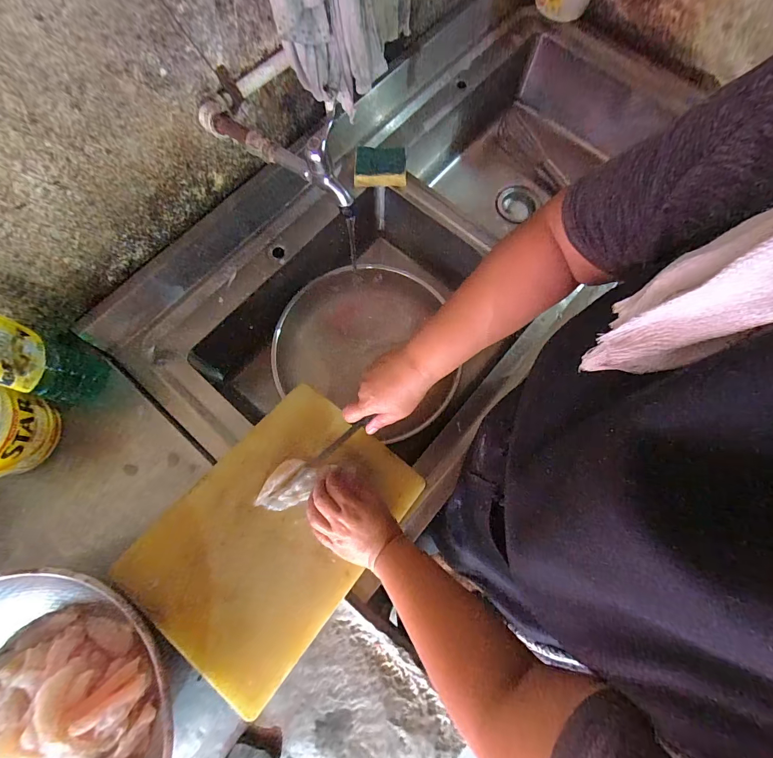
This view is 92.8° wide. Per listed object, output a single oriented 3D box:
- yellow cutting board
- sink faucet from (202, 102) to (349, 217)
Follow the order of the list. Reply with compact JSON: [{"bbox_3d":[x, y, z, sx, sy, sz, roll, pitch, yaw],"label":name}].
[{"bbox_3d":[-0.149,0.203,0.522,0.258,0.022,0.349,39,68,7],"label":"yellow cutting board"},{"bbox_3d":[-0.142,-0.299,0.449,0.264,0.098,0.039,37,77,10],"label":"sink faucet"}]

